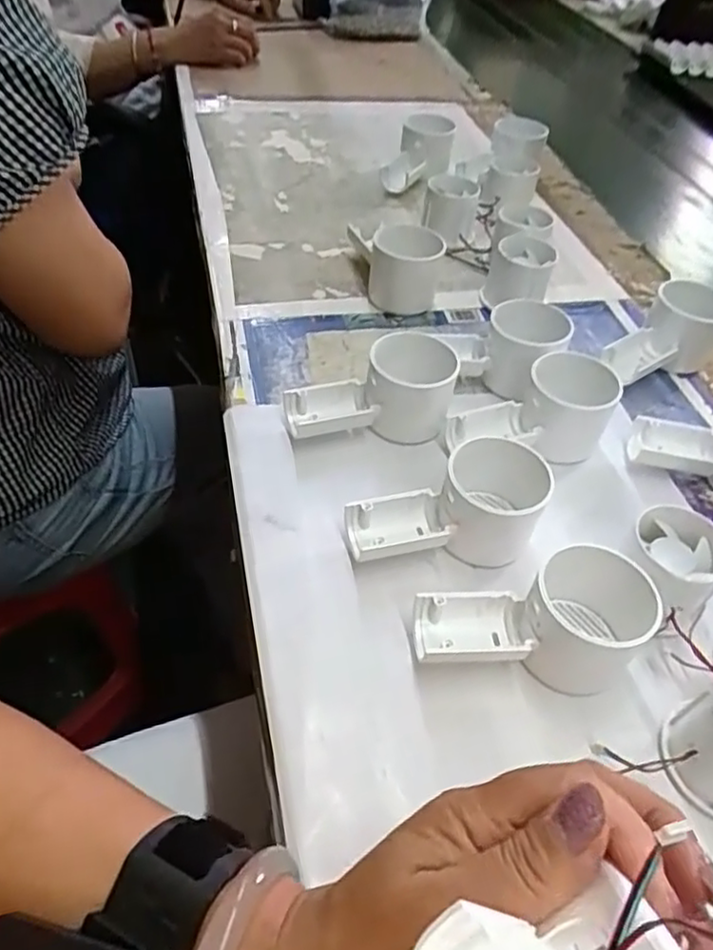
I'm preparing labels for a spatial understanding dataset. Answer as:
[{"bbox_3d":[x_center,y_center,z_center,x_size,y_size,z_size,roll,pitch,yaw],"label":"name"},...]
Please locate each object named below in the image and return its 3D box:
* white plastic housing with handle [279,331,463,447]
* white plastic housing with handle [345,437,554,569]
[{"bbox_3d":[0.009,-0.059,0.452,0.115,0.051,0.061,-3,48,-9],"label":"white plastic housing with handle"},{"bbox_3d":[0.056,0.020,0.388,0.121,0.053,0.050,-7,49,-13],"label":"white plastic housing with handle"}]

